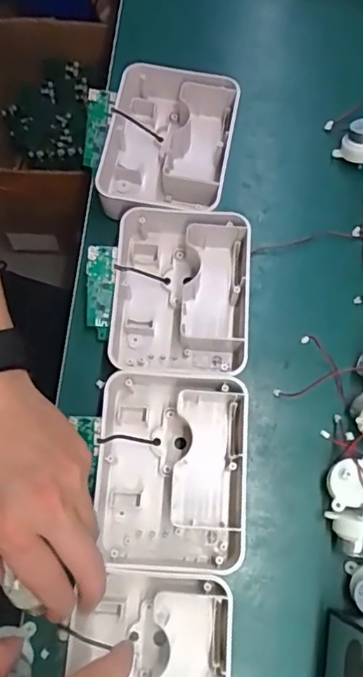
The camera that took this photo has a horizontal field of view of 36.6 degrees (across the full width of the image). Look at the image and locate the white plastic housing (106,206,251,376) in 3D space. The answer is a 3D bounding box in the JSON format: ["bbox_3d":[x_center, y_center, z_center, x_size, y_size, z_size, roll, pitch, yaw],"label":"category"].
[{"bbox_3d":[0.001,-0.033,0.417,0.106,0.036,0.128,7,72,-2],"label":"white plastic housing"}]

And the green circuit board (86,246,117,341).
[{"bbox_3d":[-0.062,-0.035,0.419,0.021,0.005,0.070,5,103,1],"label":"green circuit board"}]

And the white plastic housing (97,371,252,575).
[{"bbox_3d":[-0.006,0.092,0.382,0.103,0.044,0.129,5,72,-2],"label":"white plastic housing"}]

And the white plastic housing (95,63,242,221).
[{"bbox_3d":[-0.013,-0.156,0.454,0.104,0.043,0.130,12,72,0],"label":"white plastic housing"}]

